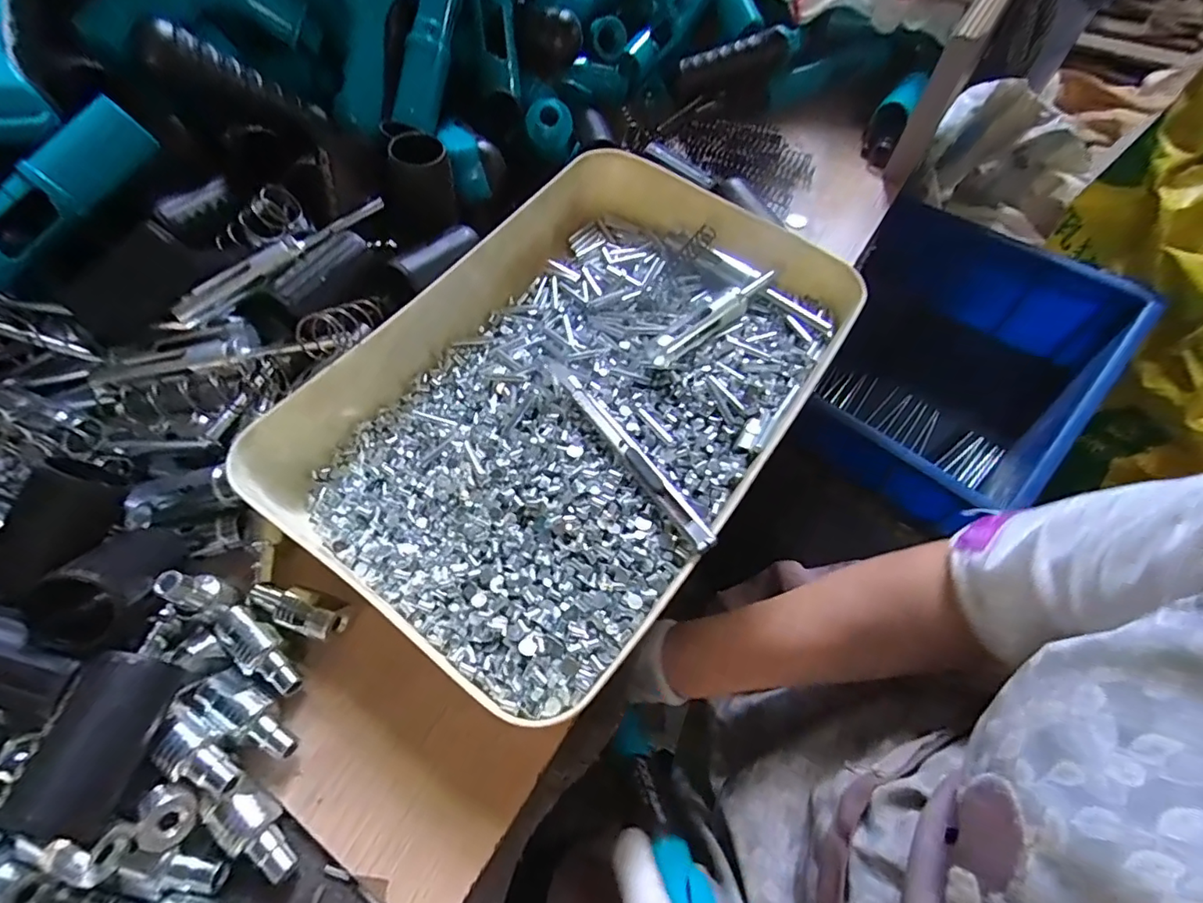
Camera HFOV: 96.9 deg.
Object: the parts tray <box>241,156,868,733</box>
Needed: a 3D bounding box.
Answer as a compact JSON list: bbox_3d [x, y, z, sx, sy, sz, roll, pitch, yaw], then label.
[{"bbox_3d":[-0.016,-0.042,0.324,0.237,0.056,0.327,32,65,17],"label":"parts tray"}]

